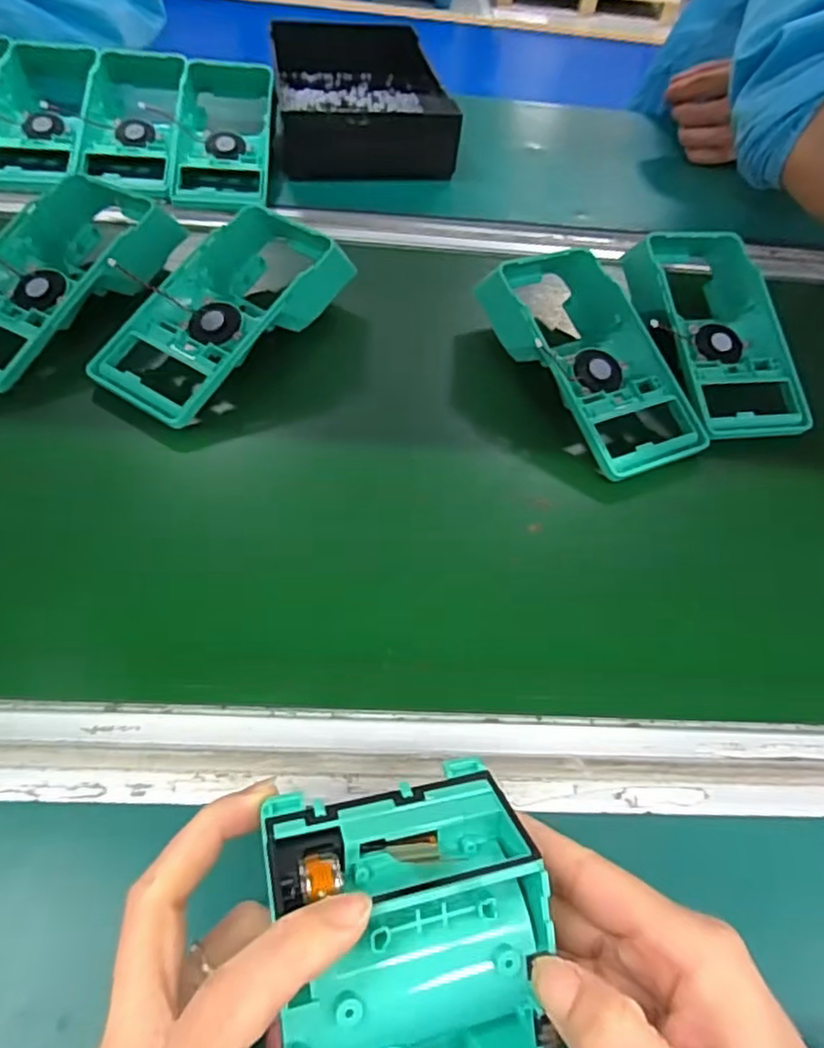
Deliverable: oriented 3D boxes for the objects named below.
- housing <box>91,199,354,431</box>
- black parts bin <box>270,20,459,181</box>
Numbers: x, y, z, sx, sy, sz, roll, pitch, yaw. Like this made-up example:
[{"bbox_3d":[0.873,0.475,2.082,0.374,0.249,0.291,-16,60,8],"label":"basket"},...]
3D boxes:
[{"bbox_3d":[-0.125,-0.149,0.418,0.090,0.041,0.187,31,56,17],"label":"housing"},{"bbox_3d":[-0.054,-0.432,0.635,0.157,0.054,0.245,-5,54,-9],"label":"black parts bin"}]

